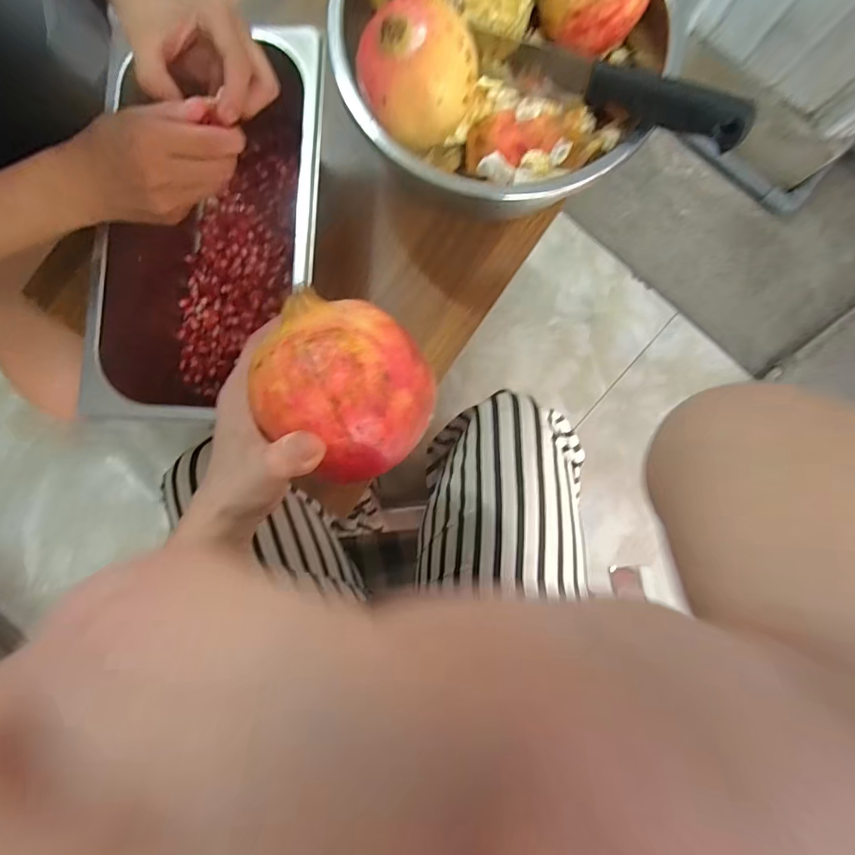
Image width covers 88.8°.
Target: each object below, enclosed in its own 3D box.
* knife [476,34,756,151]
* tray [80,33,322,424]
[{"bbox_3d":[0.138,-0.257,0.330,0.202,0.024,0.020,30,88,14],"label":"knife"},{"bbox_3d":[-0.172,-0.157,0.386,0.167,0.106,0.306,3,87,1],"label":"tray"}]

